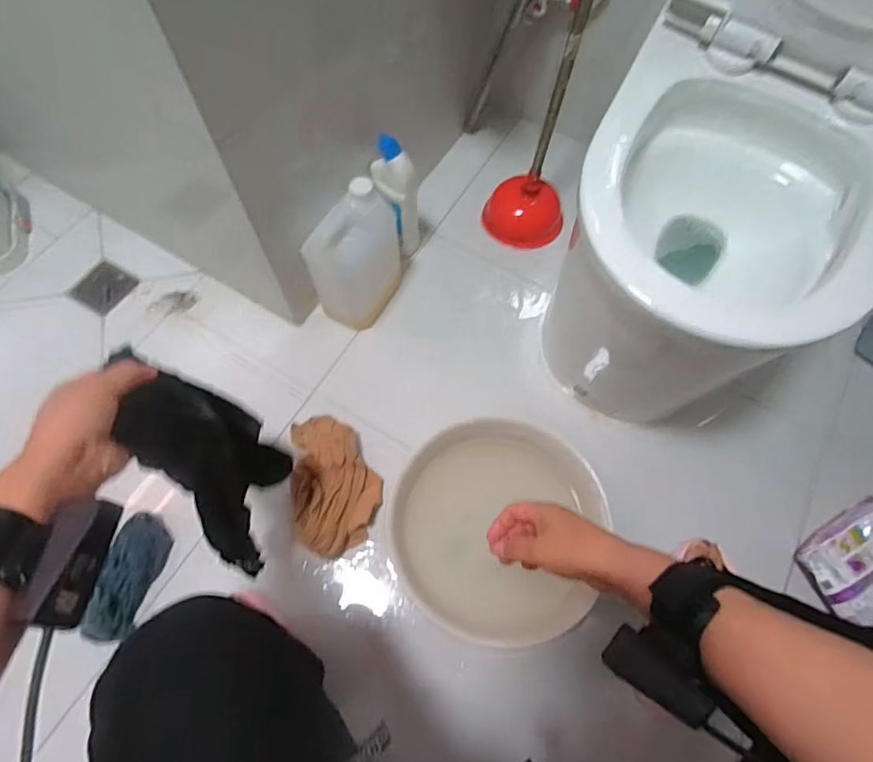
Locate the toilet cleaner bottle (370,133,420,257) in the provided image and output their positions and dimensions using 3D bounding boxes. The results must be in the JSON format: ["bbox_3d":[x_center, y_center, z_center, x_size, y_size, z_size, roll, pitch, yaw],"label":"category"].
[{"bbox_3d":[-0.070,-0.313,0.892,0.079,0.236,0.064,-5,67,-3],"label":"toilet cleaner bottle"}]

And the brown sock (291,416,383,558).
[{"bbox_3d":[-0.166,0.151,0.779,0.136,0.062,0.214,-24,69,-11],"label":"brown sock"}]

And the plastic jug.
[{"bbox_3d":[-0.136,-0.209,0.842,0.098,0.222,0.161,28,69,10],"label":"plastic jug"}]

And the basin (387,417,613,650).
[{"bbox_3d":[0.081,0.211,0.729,0.298,0.094,0.290,0,67,-1],"label":"basin"}]

